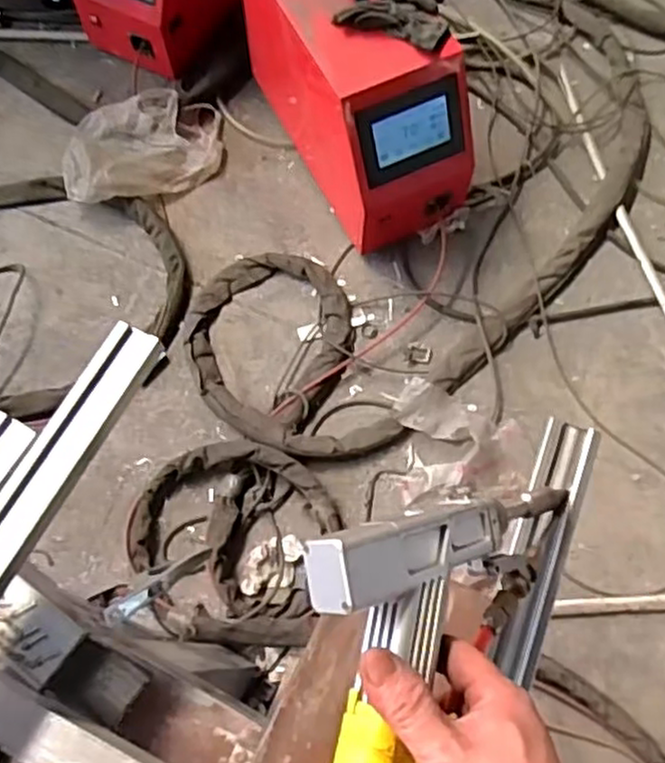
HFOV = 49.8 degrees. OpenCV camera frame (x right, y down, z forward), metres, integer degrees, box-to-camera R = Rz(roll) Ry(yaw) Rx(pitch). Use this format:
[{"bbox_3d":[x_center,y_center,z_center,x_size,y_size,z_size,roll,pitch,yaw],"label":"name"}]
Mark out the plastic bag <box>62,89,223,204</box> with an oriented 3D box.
[{"bbox_3d":[-0.424,-0.531,1.604,0.353,0.074,0.250,-15,69,-5],"label":"plastic bag"}]

